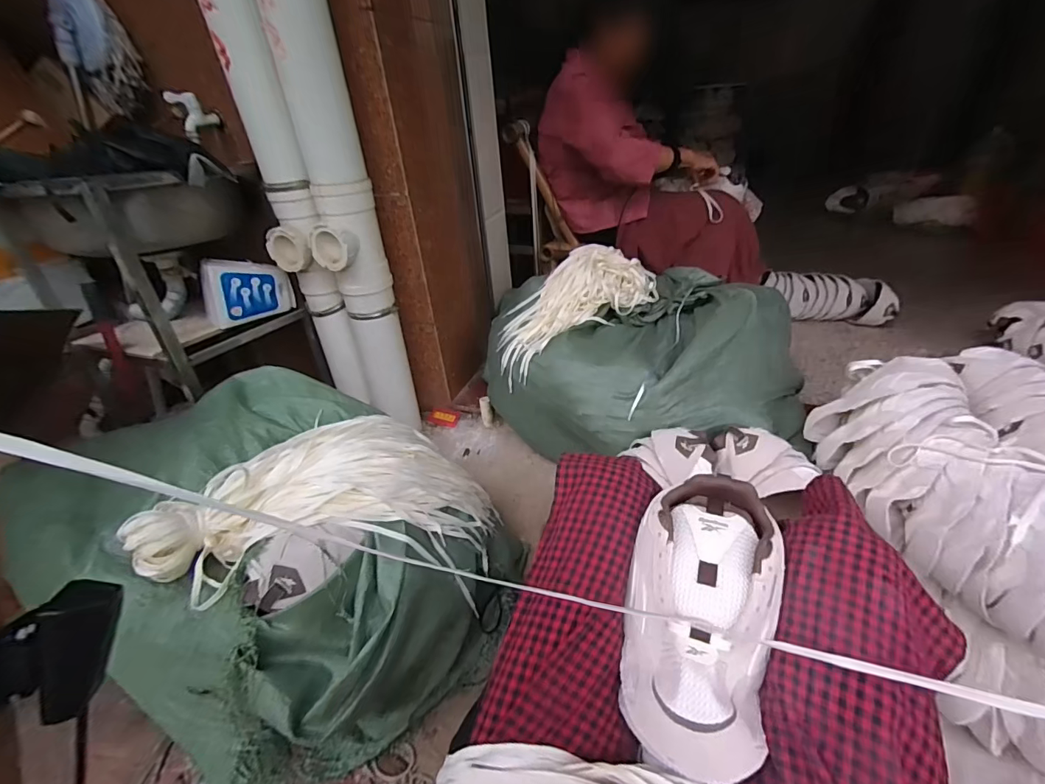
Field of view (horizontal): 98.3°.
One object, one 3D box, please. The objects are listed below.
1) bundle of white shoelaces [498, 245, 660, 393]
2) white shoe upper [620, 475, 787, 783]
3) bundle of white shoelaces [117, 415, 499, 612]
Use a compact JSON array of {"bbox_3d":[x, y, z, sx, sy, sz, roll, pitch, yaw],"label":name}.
[{"bbox_3d":[0.099,-0.193,1.035,0.410,0.126,0.205,-37,40,-6],"label":"bundle of white shoelaces"},{"bbox_3d":[0.155,0.183,0.394,0.118,0.060,0.238,10,60,20],"label":"white shoe upper"},{"bbox_3d":[-0.278,0.164,0.701,0.513,0.160,0.268,0,29,-26],"label":"bundle of white shoelaces"}]

